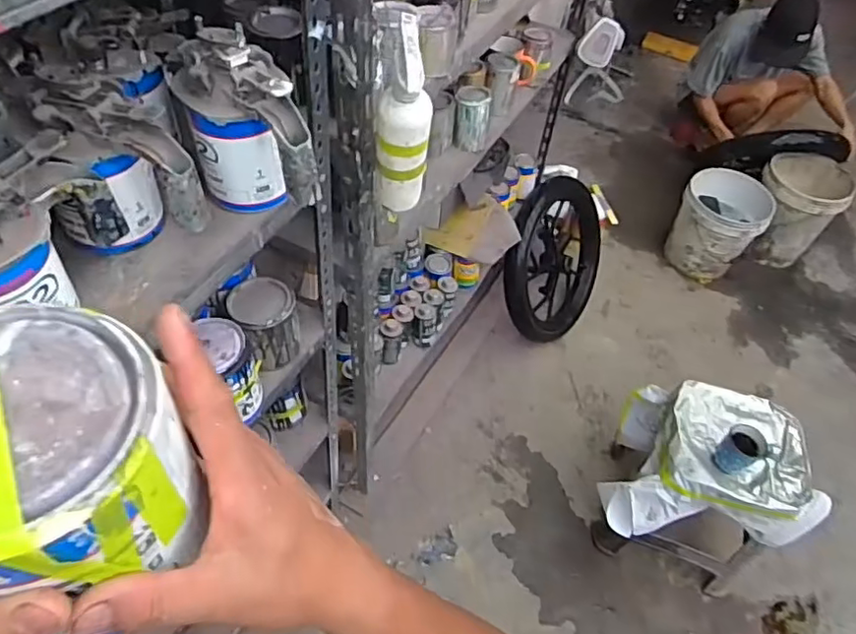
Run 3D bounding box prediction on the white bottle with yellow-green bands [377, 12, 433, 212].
[{"bbox_3d":[-0.028,-0.222,0.720,0.055,0.242,0.050,30,55,18],"label":"white bottle with yellow-green bands"}]

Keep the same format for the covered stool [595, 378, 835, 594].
[{"bbox_3d":[0.682,0.436,1.529,0.468,0.503,0.382,13,52,6],"label":"covered stool"}]

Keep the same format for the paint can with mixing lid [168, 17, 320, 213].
[{"bbox_3d":[-0.196,-0.201,0.638,0.104,0.172,0.185,-23,57,-21],"label":"paint can with mixing lid"}]

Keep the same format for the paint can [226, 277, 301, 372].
[{"bbox_3d":[-0.246,0.009,0.908,0.091,0.101,0.101,-26,58,-23],"label":"paint can"}]

